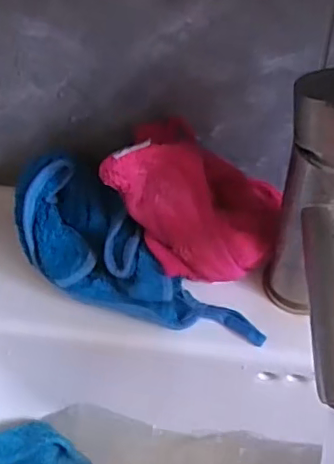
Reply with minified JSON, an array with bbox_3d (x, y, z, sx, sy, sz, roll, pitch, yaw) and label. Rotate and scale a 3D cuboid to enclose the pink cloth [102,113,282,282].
[{"bbox_3d":[0.019,-0.020,0.369,0.103,0.079,0.073,19,56,16],"label":"pink cloth"}]

